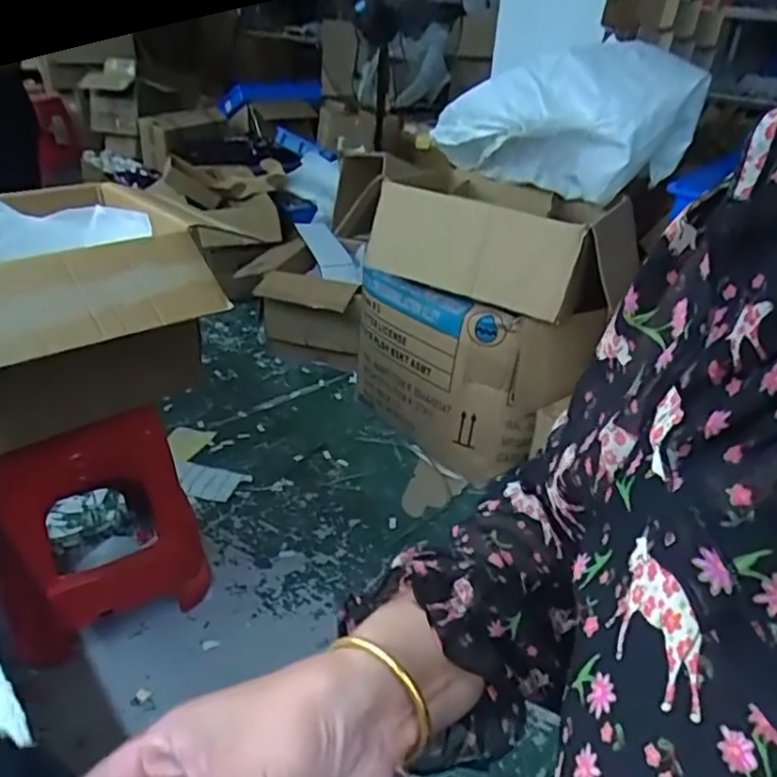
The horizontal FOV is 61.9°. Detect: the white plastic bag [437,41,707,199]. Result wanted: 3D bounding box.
[{"bbox_3d":[0.440,-0.675,1.616,0.618,0.328,0.246,9,28,6],"label":"white plastic bag"}]

